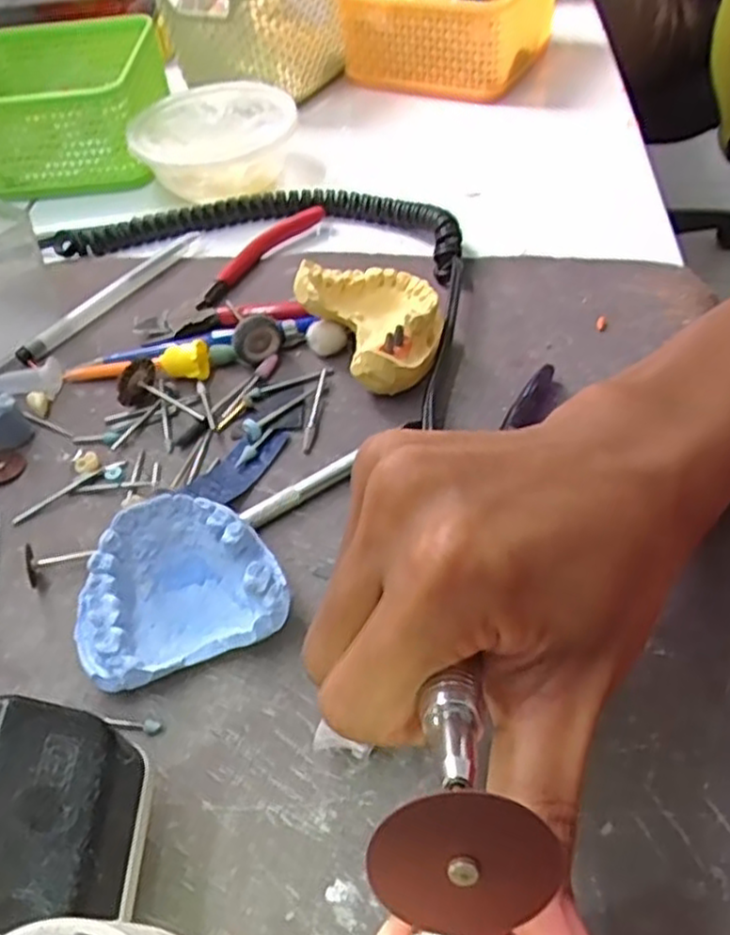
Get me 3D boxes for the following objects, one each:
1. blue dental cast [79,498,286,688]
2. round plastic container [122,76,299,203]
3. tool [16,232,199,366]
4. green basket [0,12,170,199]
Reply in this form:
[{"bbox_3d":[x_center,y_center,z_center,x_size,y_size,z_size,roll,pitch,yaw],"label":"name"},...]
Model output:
[{"bbox_3d":[-0.067,0.043,0.257,0.066,0.035,0.052,-18,51,-8],"label":"blue dental cast"},{"bbox_3d":[-0.094,-0.205,0.468,0.098,0.038,0.097,-19,51,-9],"label":"round plastic container"},{"bbox_3d":[-0.137,-0.097,0.404,0.010,0.008,0.125,28,59,26],"label":"tool"},{"bbox_3d":[-0.211,-0.251,0.509,0.128,0.055,0.134,-5,50,3],"label":"green basket"}]

